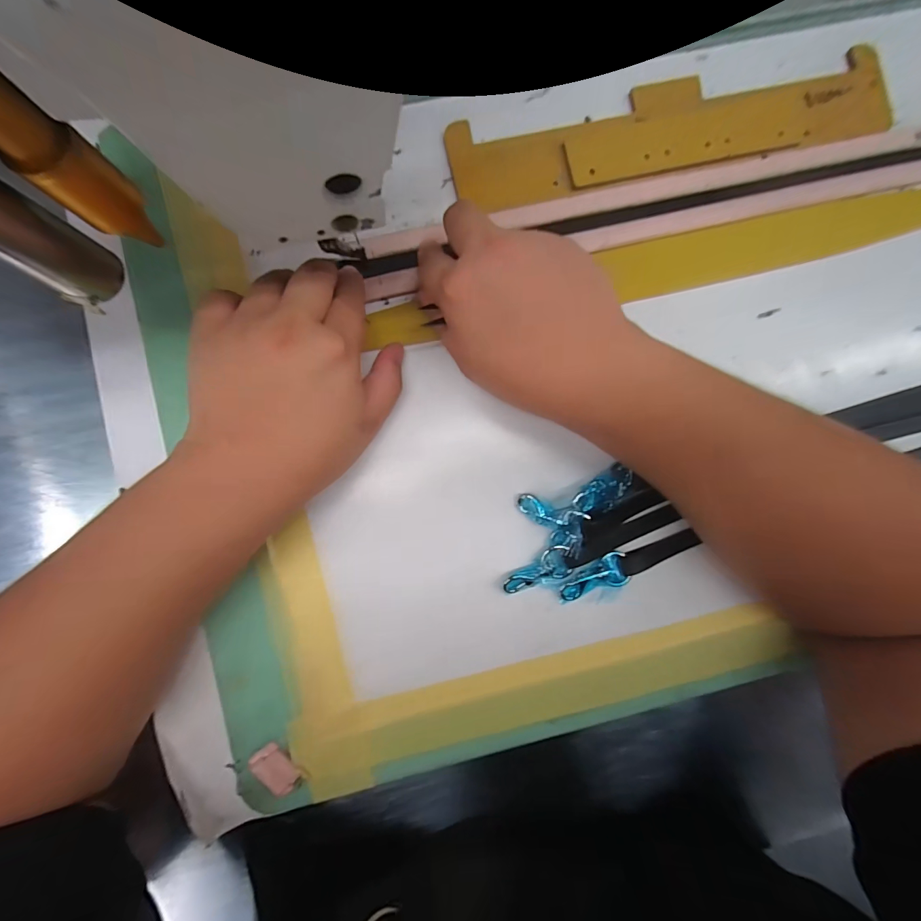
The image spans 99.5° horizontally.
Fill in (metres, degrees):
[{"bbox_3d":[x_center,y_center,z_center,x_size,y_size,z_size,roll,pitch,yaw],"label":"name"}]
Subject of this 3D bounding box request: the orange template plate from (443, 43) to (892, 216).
[{"bbox_3d":[0.152,-0.236,0.275,0.320,0.007,0.064,-13,89,-3],"label":"orange template plate"}]

